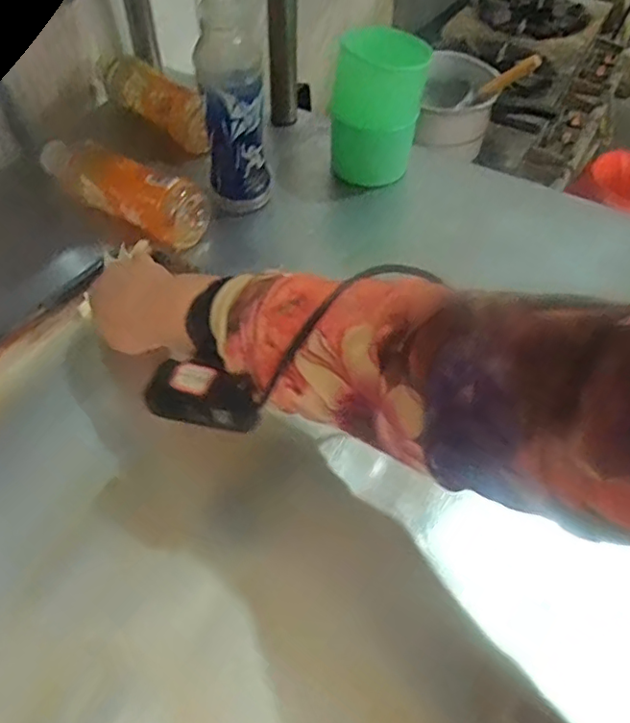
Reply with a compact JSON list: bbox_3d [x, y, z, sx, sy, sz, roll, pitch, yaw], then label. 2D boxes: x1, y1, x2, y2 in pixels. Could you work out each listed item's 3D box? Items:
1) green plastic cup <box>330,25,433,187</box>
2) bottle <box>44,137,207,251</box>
[{"bbox_3d":[0.074,-0.291,0.682,0.101,0.166,0.083,6,53,3],"label":"green plastic cup"},{"bbox_3d":[-0.225,-0.200,0.651,0.220,0.071,0.062,22,55,15],"label":"bottle"}]

